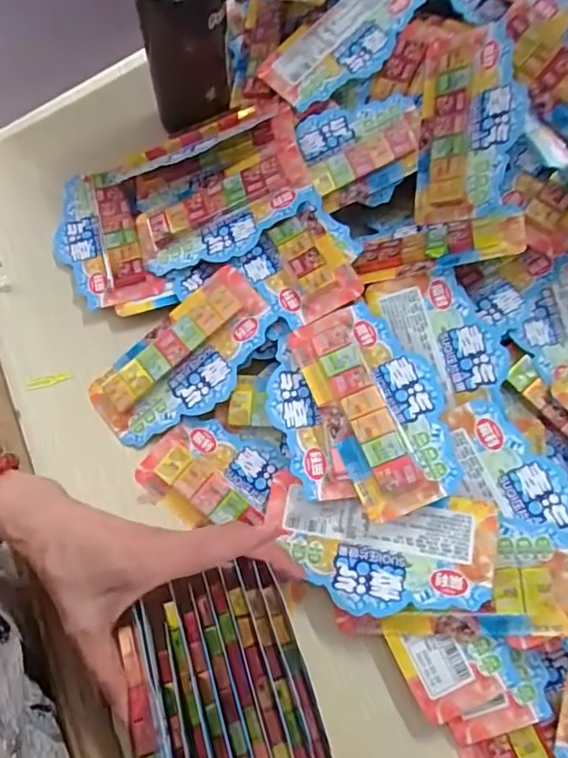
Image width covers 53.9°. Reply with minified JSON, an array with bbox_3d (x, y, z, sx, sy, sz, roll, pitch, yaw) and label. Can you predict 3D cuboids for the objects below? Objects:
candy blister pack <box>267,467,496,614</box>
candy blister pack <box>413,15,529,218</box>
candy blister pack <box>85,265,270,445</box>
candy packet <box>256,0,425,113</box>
[{"bbox_3d":[0.057,0.109,0.357,0.143,0.012,0.075,5,67,17],"label":"candy blister pack"},{"bbox_3d":[0.137,-0.192,0.417,0.075,0.013,0.144,5,91,33],"label":"candy blister pack"},{"bbox_3d":[-0.073,-0.014,0.414,0.146,0.012,0.075,-44,75,-1],"label":"candy blister pack"},{"bbox_3d":[0.052,-0.282,0.461,0.142,0.007,0.072,-41,79,3],"label":"candy packet"}]

